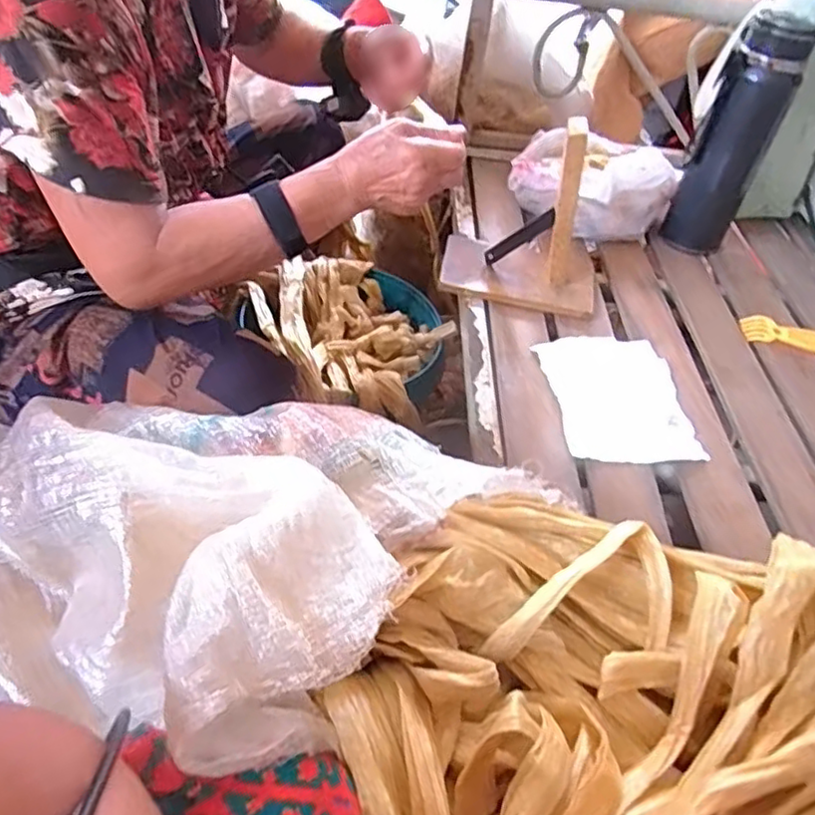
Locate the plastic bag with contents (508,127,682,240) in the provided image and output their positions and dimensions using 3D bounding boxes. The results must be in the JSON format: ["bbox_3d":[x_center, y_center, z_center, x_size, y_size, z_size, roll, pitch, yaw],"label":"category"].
[{"bbox_3d":[0.227,-0.300,0.830,0.158,0.090,0.189,-27,55,-28],"label":"plastic bag with contents"}]

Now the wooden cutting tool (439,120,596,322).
[{"bbox_3d":[0.133,-0.207,0.674,0.173,0.171,0.113,15,47,7],"label":"wooden cutting tool"}]

